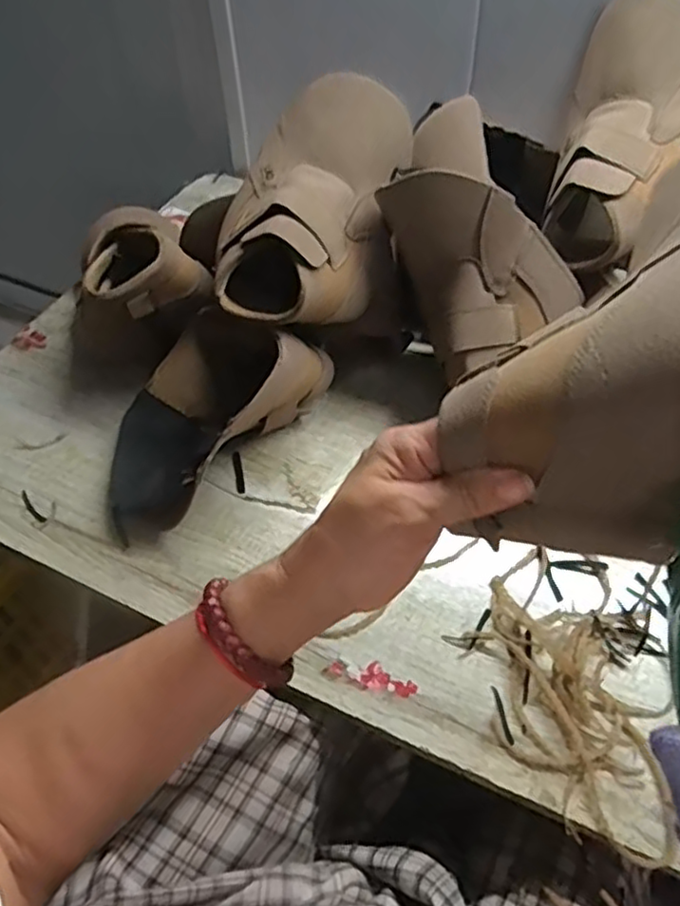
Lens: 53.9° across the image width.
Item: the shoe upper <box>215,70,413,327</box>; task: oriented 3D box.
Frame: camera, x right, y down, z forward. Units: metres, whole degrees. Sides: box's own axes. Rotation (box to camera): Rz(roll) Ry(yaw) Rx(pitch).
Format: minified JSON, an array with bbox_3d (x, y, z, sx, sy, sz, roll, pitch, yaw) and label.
[{"bbox_3d":[-0.030,-0.206,0.572,0.140,0.124,0.211,13,53,13],"label":"shoe upper"}]

